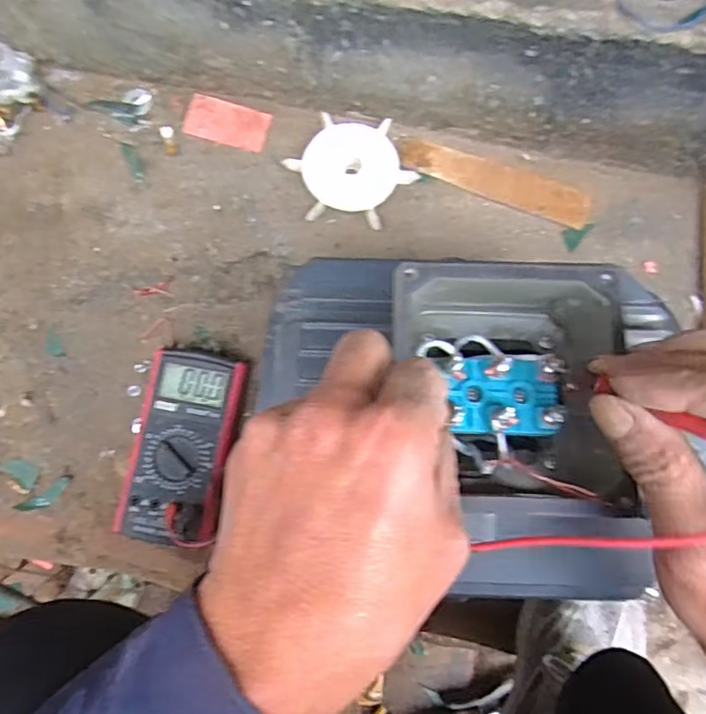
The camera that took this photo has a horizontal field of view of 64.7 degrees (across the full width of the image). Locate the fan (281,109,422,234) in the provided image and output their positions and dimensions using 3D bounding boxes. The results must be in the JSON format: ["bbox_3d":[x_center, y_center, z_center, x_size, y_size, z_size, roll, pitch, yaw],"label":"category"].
[{"bbox_3d":[-0.004,-0.199,0.594,0.117,0.023,0.129,-22,79,-5],"label":"fan"}]

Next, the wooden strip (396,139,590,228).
[{"bbox_3d":[0.154,-0.192,0.611,0.214,0.004,0.043,18,80,2],"label":"wooden strip"}]

